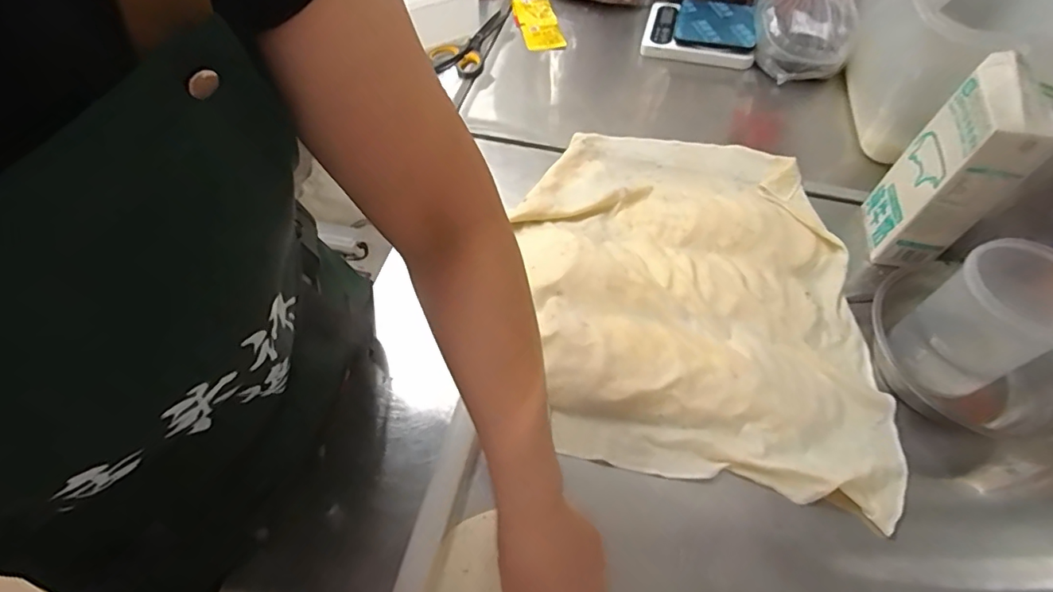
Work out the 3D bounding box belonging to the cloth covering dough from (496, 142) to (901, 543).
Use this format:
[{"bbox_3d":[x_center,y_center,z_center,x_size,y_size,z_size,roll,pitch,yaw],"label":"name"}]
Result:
[{"bbox_3d":[0.175,-0.018,0.581,0.378,0.032,0.472,2,57,1],"label":"cloth covering dough"}]

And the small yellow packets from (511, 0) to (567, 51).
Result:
[{"bbox_3d":[0.018,-0.470,0.877,0.070,0.013,0.135,-11,57,-8],"label":"small yellow packets"}]

